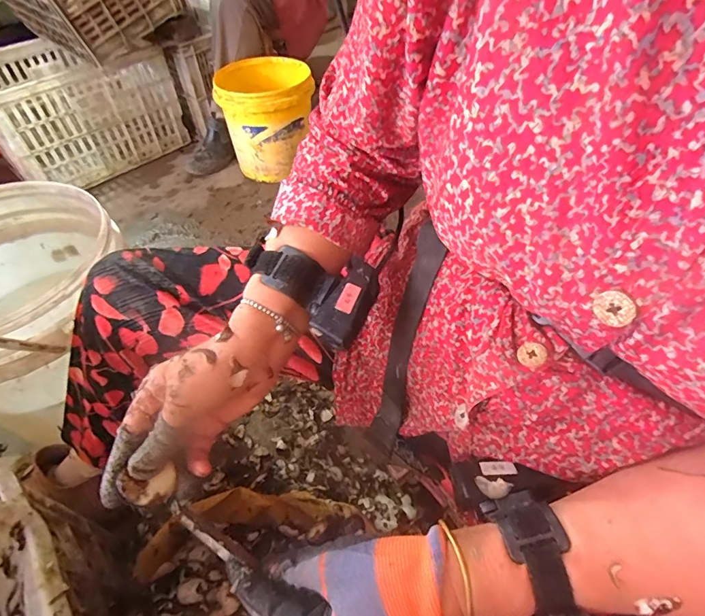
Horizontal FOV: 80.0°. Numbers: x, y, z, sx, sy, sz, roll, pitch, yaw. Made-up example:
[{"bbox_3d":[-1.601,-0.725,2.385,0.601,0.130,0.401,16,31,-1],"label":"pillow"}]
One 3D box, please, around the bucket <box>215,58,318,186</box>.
[{"bbox_3d":[-0.238,-0.549,1.256,0.248,0.285,0.289,-3,49,0],"label":"bucket"}]

